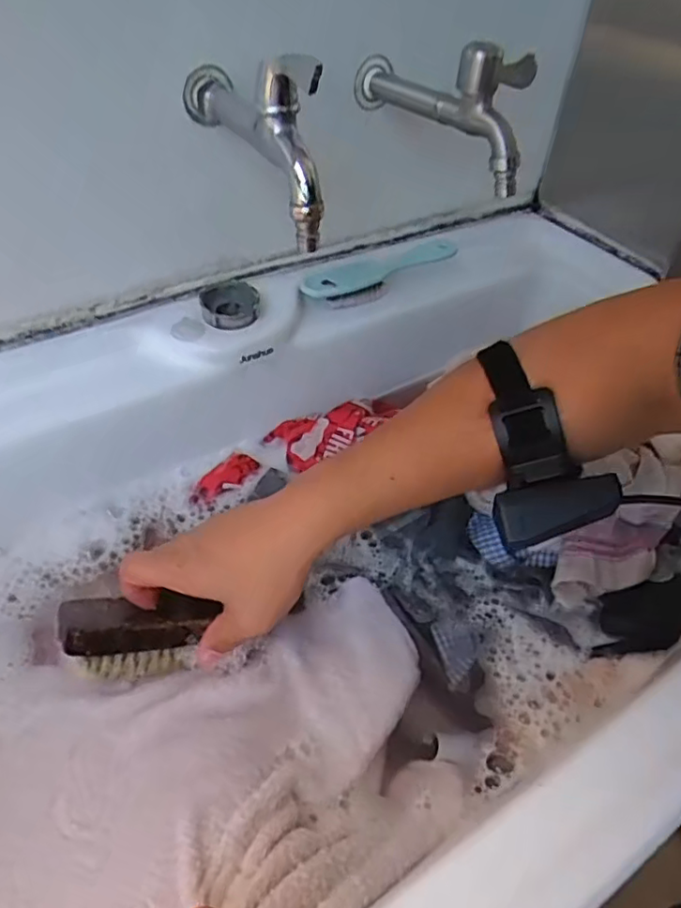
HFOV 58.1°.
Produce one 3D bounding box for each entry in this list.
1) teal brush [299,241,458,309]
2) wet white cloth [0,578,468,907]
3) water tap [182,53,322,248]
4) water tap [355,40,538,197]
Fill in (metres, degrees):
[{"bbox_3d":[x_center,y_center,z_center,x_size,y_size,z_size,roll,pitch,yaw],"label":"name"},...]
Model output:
[{"bbox_3d":[0.039,-0.182,0.605,0.170,0.027,0.046,-22,50,-22],"label":"teal brush"},{"bbox_3d":[-0.068,0.170,0.349,0.291,0.090,0.227,-19,49,-21],"label":"wet white cloth"},{"bbox_3d":[-0.062,-0.224,0.413,0.038,0.098,0.169,-16,47,-20],"label":"water tap"},{"bbox_3d":[0.079,-0.282,0.476,0.043,0.078,0.195,-20,49,-21],"label":"water tap"}]

